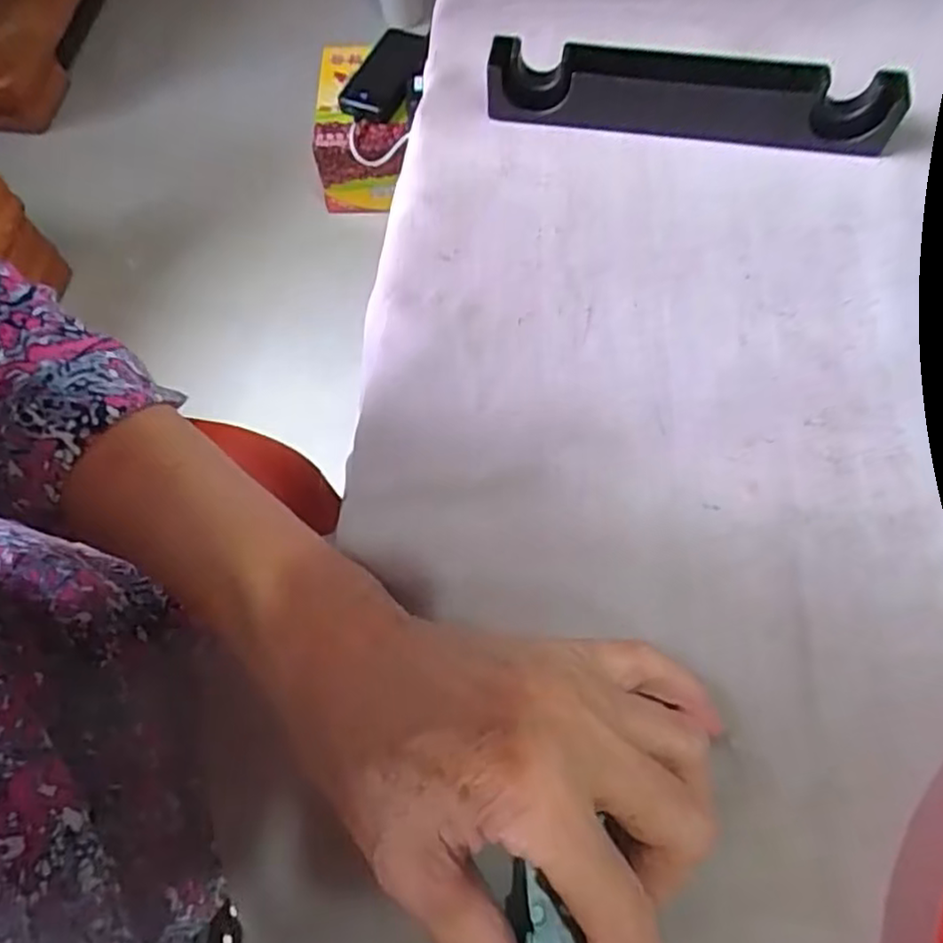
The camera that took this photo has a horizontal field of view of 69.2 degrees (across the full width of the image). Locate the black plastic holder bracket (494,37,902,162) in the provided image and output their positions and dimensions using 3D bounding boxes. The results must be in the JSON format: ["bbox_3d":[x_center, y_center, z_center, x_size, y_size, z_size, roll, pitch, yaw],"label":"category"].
[{"bbox_3d":[0.106,-0.187,0.341,0.193,0.027,0.028,9,67,5],"label":"black plastic holder bracket"}]

